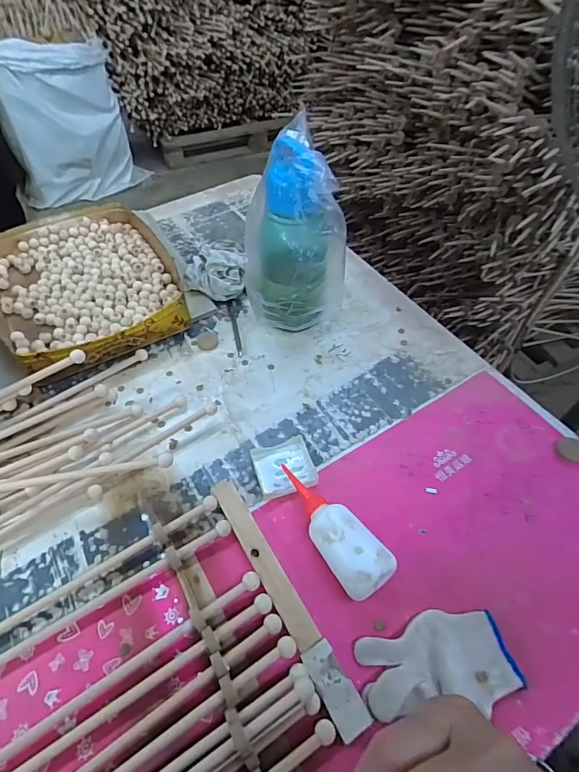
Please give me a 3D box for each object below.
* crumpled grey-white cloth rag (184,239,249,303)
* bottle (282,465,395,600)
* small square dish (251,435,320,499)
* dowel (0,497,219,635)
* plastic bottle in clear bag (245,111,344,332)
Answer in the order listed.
[{"bbox_3d":[-0.137,-0.216,0.810,0.117,0.067,0.125,-2,51,-1],"label":"crumpled grey-white cloth rag"},{"bbox_3d":[0.045,0.163,0.518,0.057,0.058,0.182,-27,46,-20],"label":"bottle"},{"bbox_3d":[-0.007,0.109,0.582,0.076,0.023,0.072,-11,54,-10],"label":"small square dish"},{"bbox_3d":[-0.382,0.297,0.431,0.687,0.018,0.016,-27,58,-20],"label":"dowel"},{"bbox_3d":[0.011,-0.230,0.674,0.153,0.284,0.167,-1,54,-2],"label":"plastic bottle in clear bag"}]

